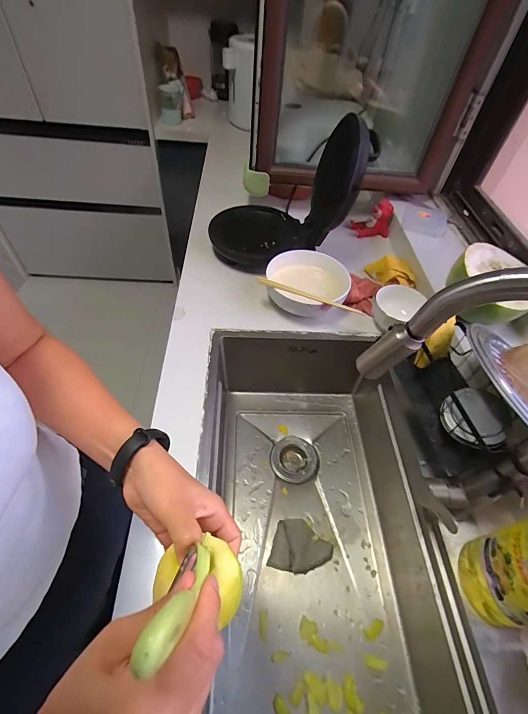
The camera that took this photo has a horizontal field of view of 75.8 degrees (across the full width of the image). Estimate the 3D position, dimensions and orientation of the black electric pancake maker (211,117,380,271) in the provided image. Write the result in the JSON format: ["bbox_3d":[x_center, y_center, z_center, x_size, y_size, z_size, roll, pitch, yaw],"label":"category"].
[{"bbox_3d":[0.049,-0.392,0.827,0.358,0.293,0.238,8,51,1],"label":"black electric pancake maker"}]

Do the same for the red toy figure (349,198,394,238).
[{"bbox_3d":[0.336,-0.430,1.058,0.110,0.096,0.063,1,51,-5],"label":"red toy figure"}]

